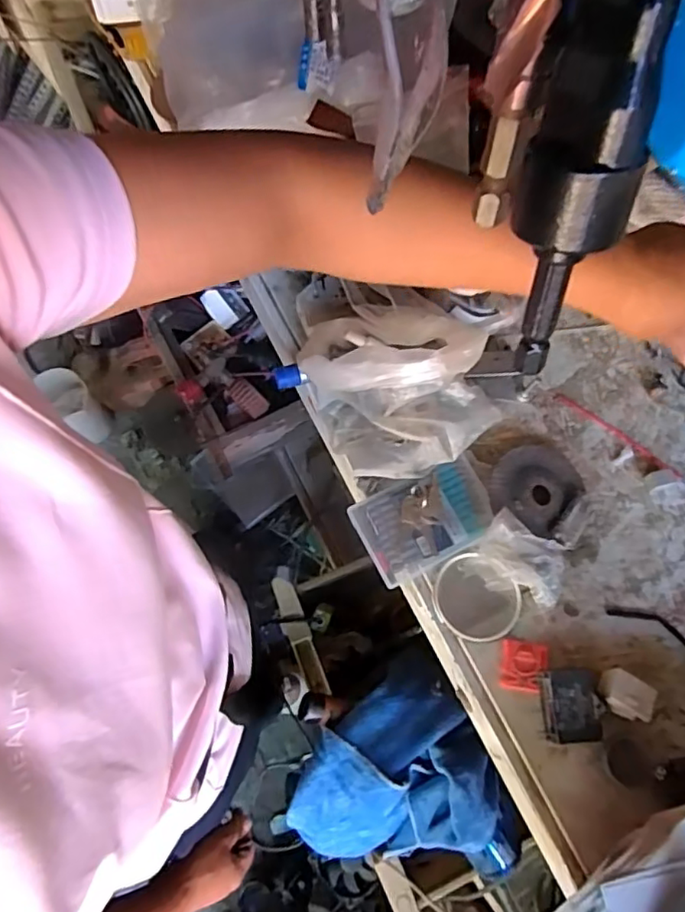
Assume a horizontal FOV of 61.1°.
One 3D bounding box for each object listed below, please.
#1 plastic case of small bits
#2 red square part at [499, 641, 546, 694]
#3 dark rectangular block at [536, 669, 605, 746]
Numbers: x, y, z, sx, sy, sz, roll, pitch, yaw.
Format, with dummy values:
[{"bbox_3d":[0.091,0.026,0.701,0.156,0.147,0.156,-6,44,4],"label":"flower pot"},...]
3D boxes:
[{"bbox_3d":[0.066,0.049,0.450,0.107,0.017,0.068,-25,74,-9],"label":"plastic case of small bits"},{"bbox_3d":[0.132,0.153,0.423,0.032,0.004,0.034,9,72,2],"label":"red square part"},{"bbox_3d":[0.159,0.174,0.406,0.042,0.022,0.046,-2,72,-2],"label":"dark rectangular block"}]

